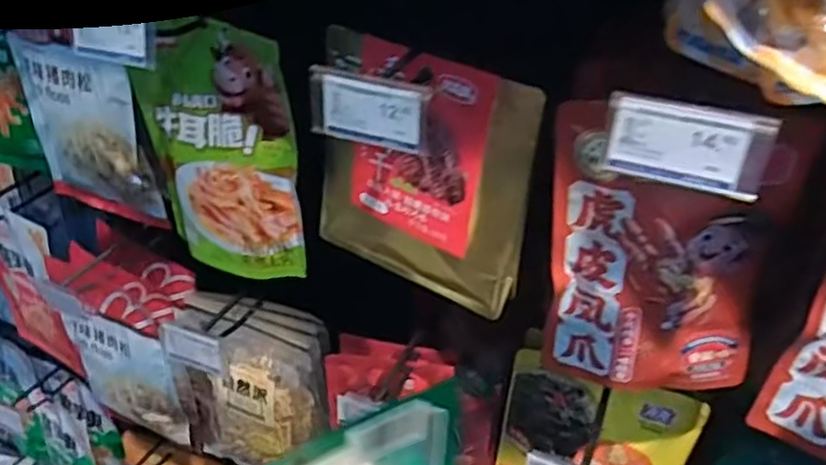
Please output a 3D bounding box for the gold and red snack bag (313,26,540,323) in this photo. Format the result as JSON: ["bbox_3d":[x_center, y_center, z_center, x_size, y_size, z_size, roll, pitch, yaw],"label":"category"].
[{"bbox_3d":[0.003,-0.046,0.577,0.191,0.194,0.029,24,41,27],"label":"gold and red snack bag"}]

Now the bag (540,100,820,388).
[{"bbox_3d":[0.181,0.022,0.520,0.167,0.218,0.036,5,36,5],"label":"bag"}]

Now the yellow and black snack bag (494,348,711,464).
[{"bbox_3d":[0.176,0.239,0.722,0.180,0.227,0.039,13,38,15],"label":"yellow and black snack bag"}]

